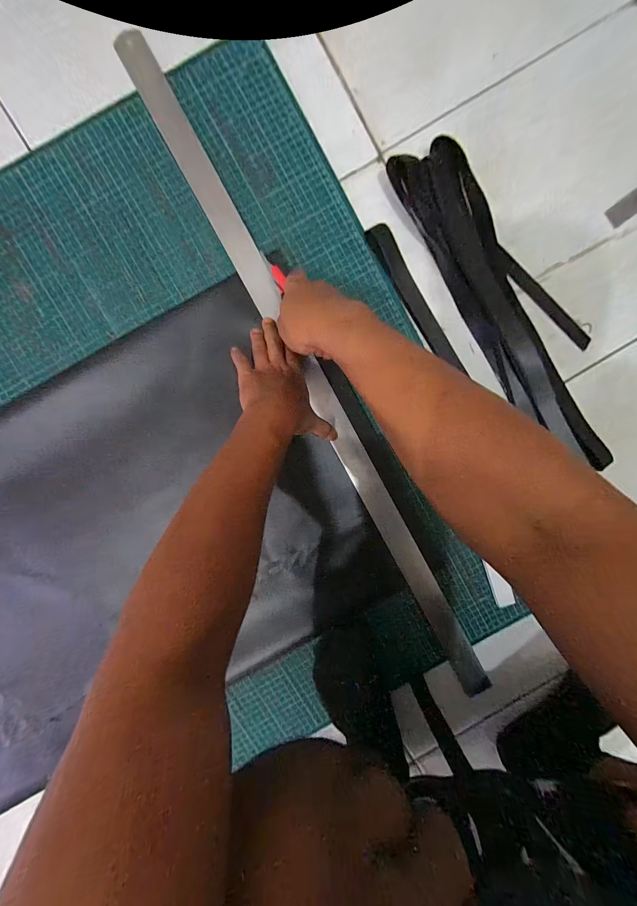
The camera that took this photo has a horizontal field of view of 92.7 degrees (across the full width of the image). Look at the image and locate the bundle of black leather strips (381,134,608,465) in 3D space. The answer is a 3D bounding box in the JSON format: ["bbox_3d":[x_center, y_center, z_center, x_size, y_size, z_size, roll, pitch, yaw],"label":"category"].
[{"bbox_3d":[0.272,-0.198,0.413,0.128,0.031,0.478,-31,94,1],"label":"bundle of black leather strips"}]

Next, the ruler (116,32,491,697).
[{"bbox_3d":[0.004,-0.081,0.426,0.043,0.010,0.991,-29,94,0],"label":"ruler"}]

